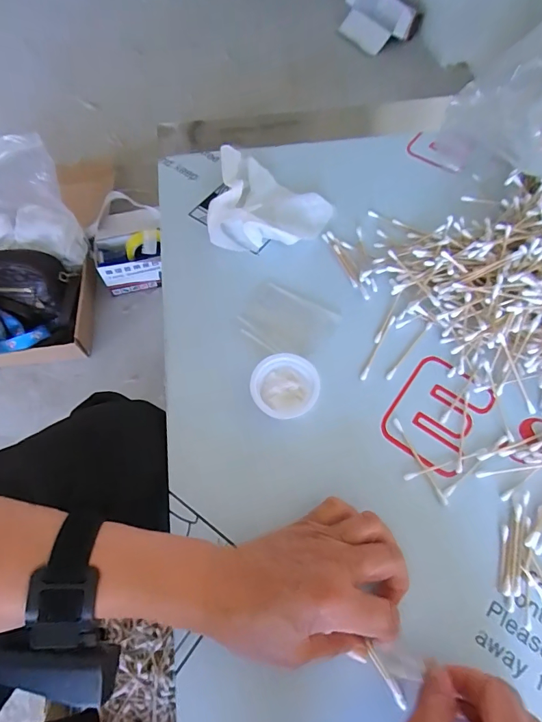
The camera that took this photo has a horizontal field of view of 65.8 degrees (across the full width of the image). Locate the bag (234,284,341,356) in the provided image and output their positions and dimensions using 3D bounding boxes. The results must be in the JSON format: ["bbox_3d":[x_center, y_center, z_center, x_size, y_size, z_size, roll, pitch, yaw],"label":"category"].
[{"bbox_3d":[0.016,-0.036,0.391,0.081,0.006,0.061,29,72,12],"label":"bag"}]

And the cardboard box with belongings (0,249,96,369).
[{"bbox_3d":[-0.539,-0.111,0.844,0.317,0.190,0.208,-6,64,-2],"label":"cardboard box with belongings"}]

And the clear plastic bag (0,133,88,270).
[{"bbox_3d":[-0.528,-0.285,0.799,0.297,0.278,0.082,-4,64,-2],"label":"clear plastic bag"}]

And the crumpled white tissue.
[{"bbox_3d":[0.002,-0.170,0.437,0.119,0.034,0.119,6,64,3],"label":"crumpled white tissue"}]

